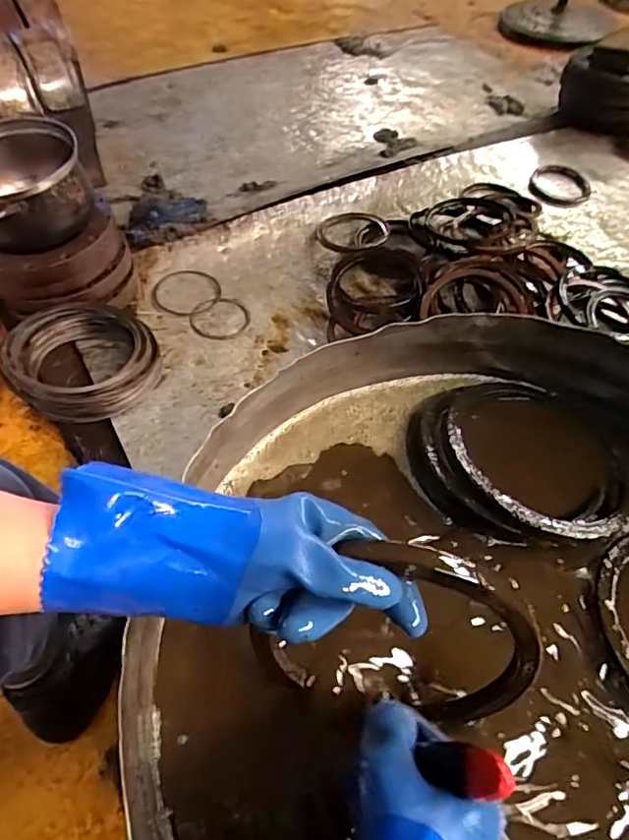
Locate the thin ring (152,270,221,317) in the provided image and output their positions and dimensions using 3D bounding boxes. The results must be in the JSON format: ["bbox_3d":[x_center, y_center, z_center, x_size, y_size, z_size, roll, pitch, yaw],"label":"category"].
[{"bbox_3d":[-0.237,-0.236,1.039,0.125,0.009,0.115,1,55,-2],"label":"thin ring"}]

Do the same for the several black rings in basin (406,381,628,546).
[{"bbox_3d":[0.195,0.033,0.527,0.205,0.043,0.184,-11,54,-9],"label":"several black rings in basin"}]

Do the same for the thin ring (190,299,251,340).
[{"bbox_3d":[-0.171,-0.185,1.010,0.107,0.013,0.097,-7,53,-6],"label":"thin ring"}]

